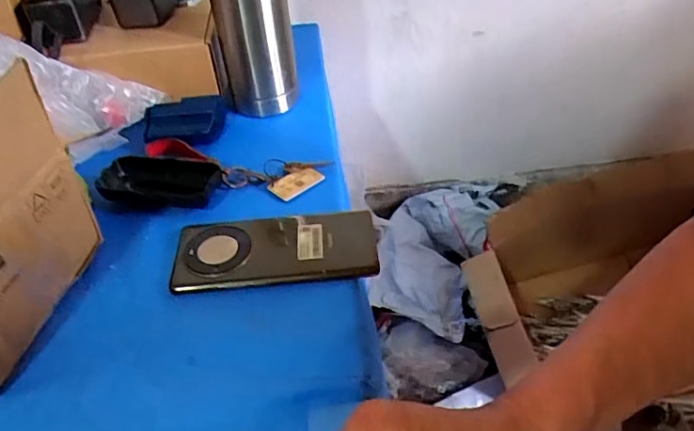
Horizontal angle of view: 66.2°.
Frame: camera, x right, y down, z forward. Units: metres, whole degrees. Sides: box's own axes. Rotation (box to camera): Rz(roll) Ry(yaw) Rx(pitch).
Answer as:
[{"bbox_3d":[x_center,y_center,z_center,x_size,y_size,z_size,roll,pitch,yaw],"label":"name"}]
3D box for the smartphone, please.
[{"bbox_3d":[-0.059,0.026,0.445,0.165,0.009,0.075,-5,41,0],"label":"smartphone"}]

